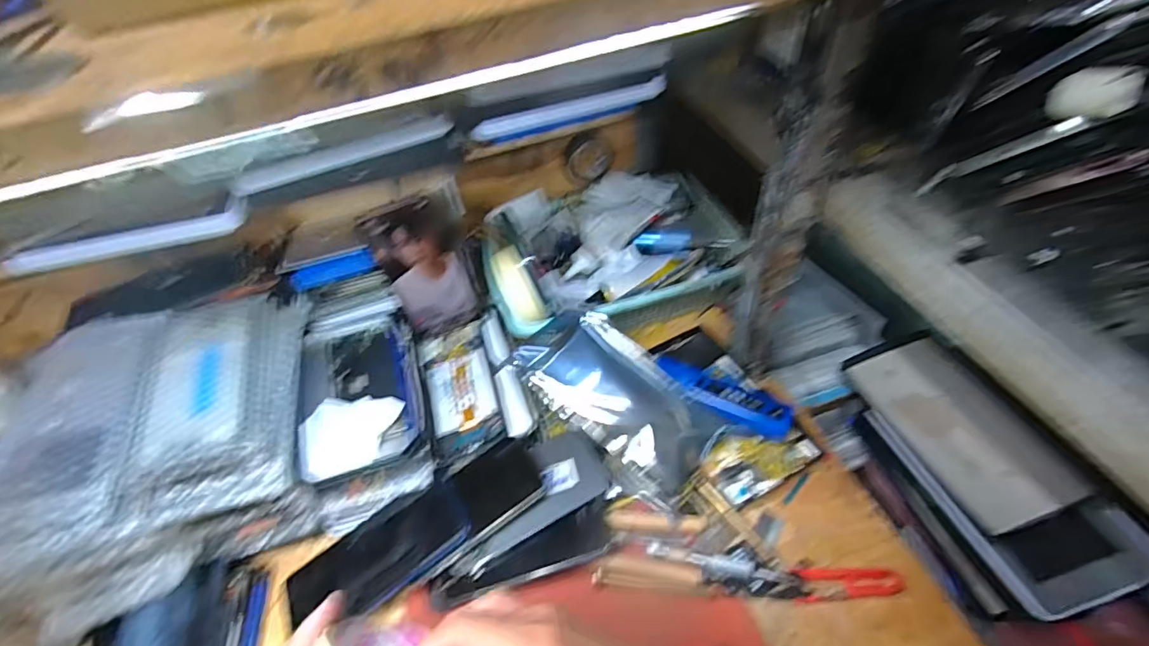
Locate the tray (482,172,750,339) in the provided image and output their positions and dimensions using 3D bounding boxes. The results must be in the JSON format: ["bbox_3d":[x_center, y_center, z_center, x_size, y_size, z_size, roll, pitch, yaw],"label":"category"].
[{"bbox_3d":[0.038,-0.085,0.576,0.271,0.086,0.203,-18,51,-9],"label":"tray"}]

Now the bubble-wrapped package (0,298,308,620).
[{"bbox_3d":[-0.334,0.099,0.439,0.199,0.121,0.219,-18,51,-9],"label":"bubble-wrapped package"}]

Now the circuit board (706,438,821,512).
[{"bbox_3d":[0.171,0.124,0.467,0.101,0.017,0.056,-26,52,-15],"label":"circuit board"}]

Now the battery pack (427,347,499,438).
[{"bbox_3d":[-0.114,0.069,0.512,0.063,0.011,0.081,-16,50,-7],"label":"battery pack"}]

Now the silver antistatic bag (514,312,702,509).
[{"bbox_3d":[0.039,0.069,0.480,0.196,0.031,0.103,42,72,15],"label":"silver antistatic bag"}]

